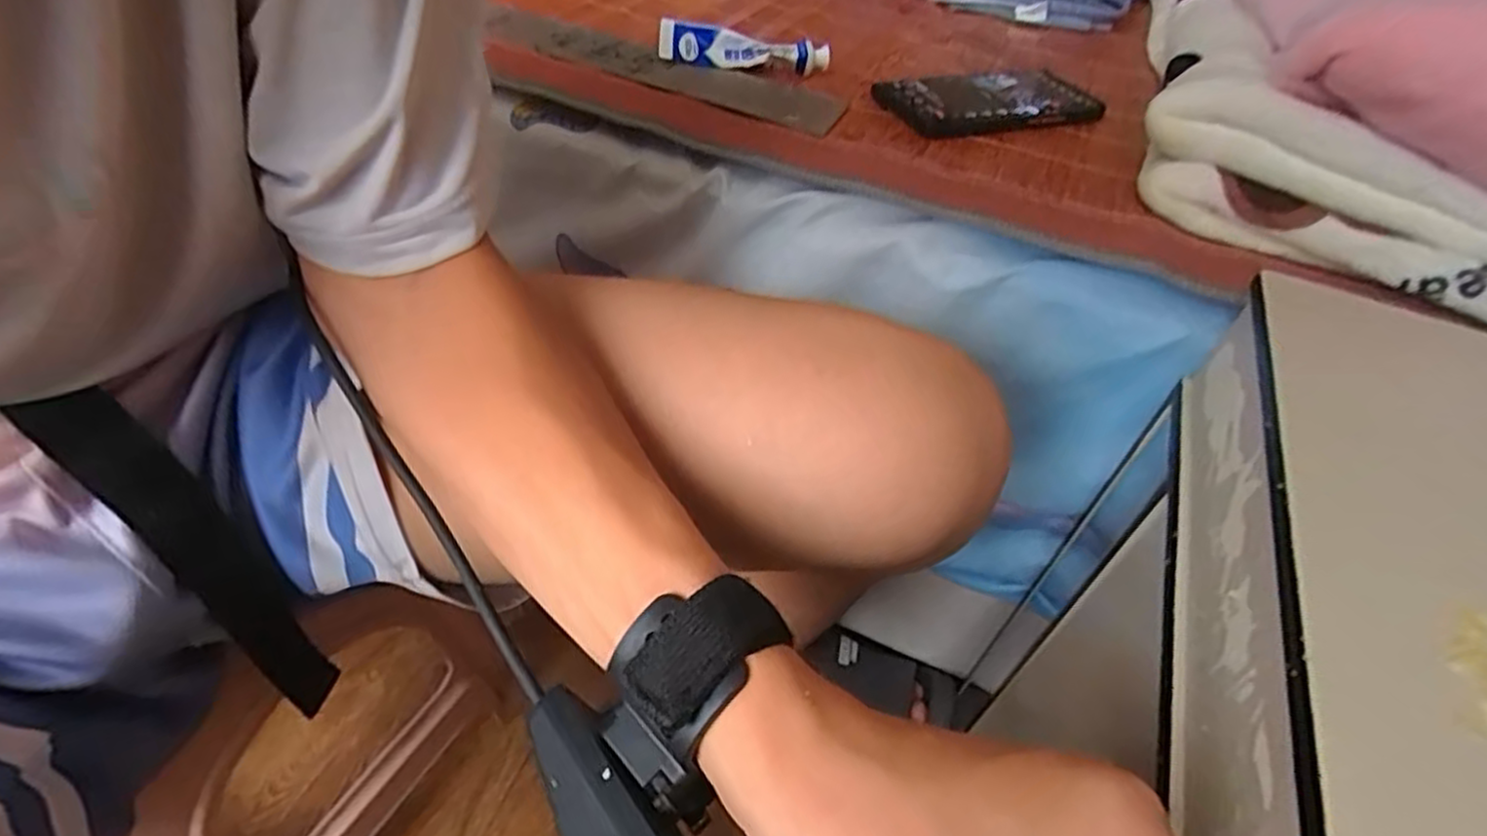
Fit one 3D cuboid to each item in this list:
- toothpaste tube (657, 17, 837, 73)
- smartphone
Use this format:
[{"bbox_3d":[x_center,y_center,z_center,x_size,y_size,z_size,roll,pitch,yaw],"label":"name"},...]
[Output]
[{"bbox_3d":[0.000,-0.279,0.546,0.127,0.024,0.031,4,46,-2],"label":"toothpaste tube"},{"bbox_3d":[0.180,-0.238,0.532,0.165,0.011,0.089,-15,50,-20],"label":"smartphone"}]

